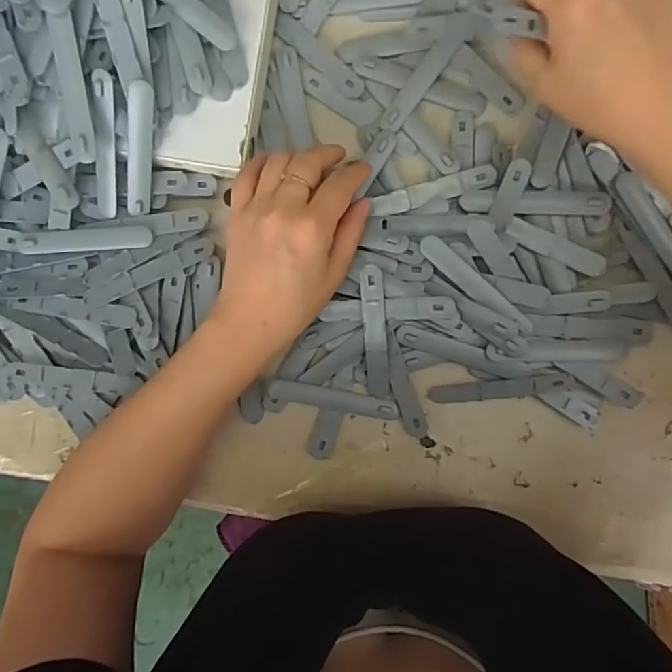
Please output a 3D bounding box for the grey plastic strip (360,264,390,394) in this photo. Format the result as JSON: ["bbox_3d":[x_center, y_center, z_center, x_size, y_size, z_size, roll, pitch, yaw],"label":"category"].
[{"bbox_3d":[0.027,-0.001,0.370,0.016,0.005,0.094,-4,110,2],"label":"grey plastic strip"}]

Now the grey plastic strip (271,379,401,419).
[{"bbox_3d":[-0.001,0.046,0.384,0.093,0.007,0.016,10,92,2],"label":"grey plastic strip"}]

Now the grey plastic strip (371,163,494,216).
[{"bbox_3d":[0.069,-0.101,0.374,0.086,0.007,0.015,-16,91,2],"label":"grey plastic strip"}]

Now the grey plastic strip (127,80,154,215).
[{"bbox_3d":[-0.128,-0.120,0.346,0.016,0.009,0.087,20,130,1],"label":"grey plastic strip"}]

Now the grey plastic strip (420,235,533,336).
[{"bbox_3d":[0.094,-0.033,0.359,0.093,0.006,0.016,40,108,-3],"label":"grey plastic strip"}]

